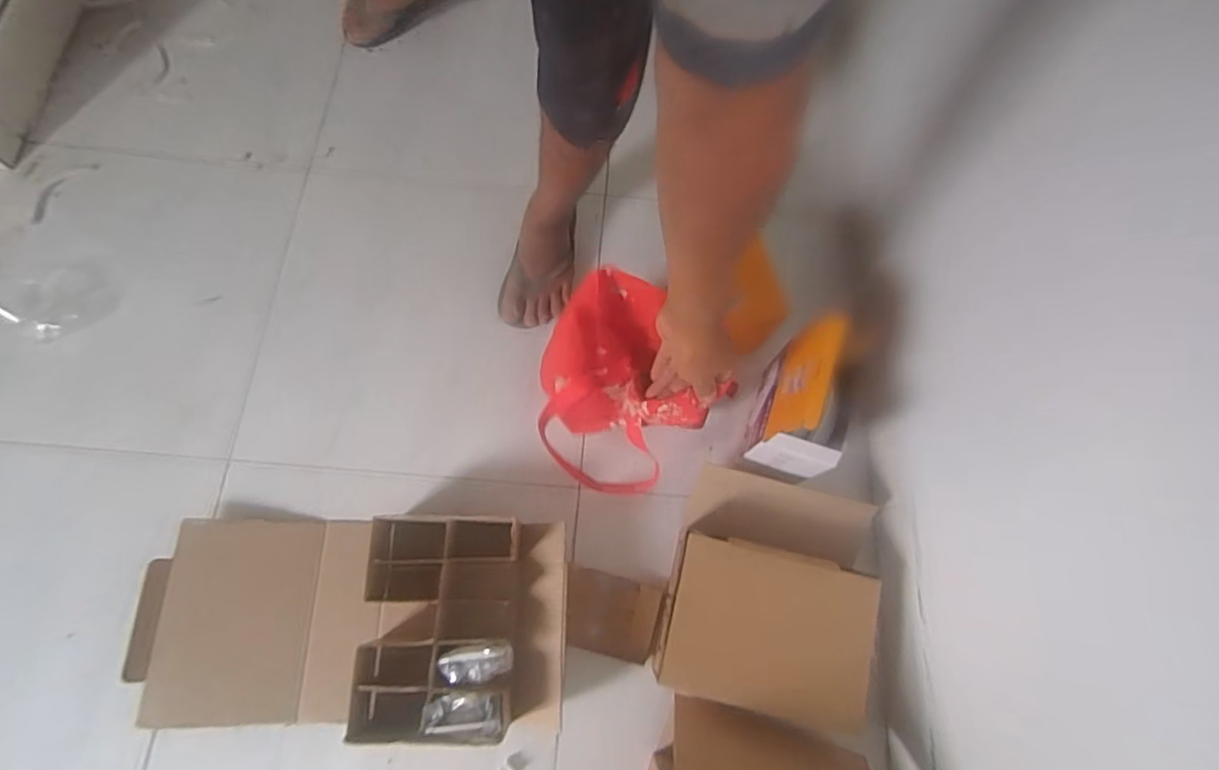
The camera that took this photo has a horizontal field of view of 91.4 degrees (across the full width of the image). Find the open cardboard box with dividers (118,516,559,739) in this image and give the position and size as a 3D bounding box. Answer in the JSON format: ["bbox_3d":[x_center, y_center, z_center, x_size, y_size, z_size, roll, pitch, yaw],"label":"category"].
[{"bbox_3d":[-0.319,0.298,0.755,0.513,0.088,0.248,0,73,-1],"label":"open cardboard box with dividers"}]

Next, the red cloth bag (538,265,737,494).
[{"bbox_3d":[-0.003,0.008,0.724,0.176,0.218,0.218,-35,77,-10],"label":"red cloth bag"}]

